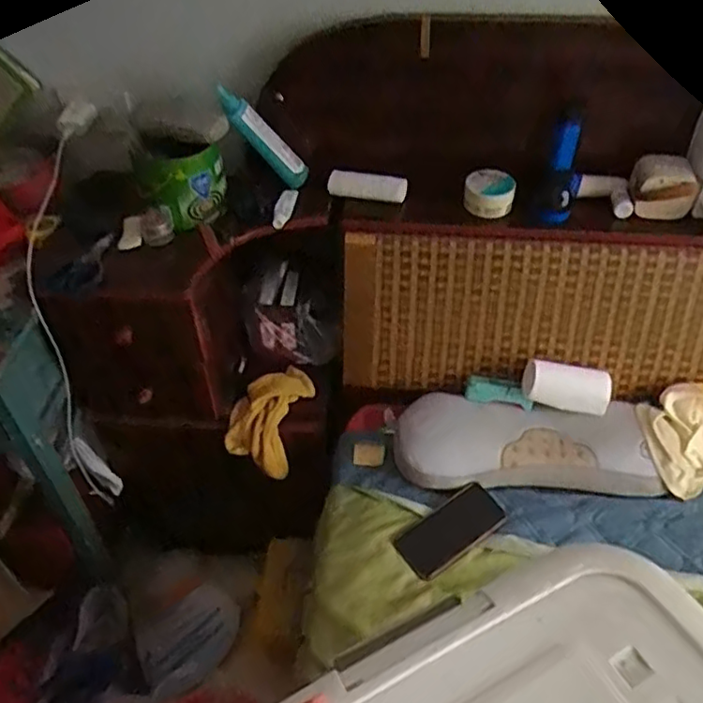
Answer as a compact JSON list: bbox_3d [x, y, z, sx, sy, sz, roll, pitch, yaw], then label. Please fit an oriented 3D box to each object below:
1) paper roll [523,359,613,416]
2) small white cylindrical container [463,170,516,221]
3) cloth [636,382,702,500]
[{"bbox_3d":[0.359,0.057,1.077,0.144,0.065,0.068,7,45,9],"label":"paper roll"},{"bbox_3d":[0.221,-0.254,1.036,0.080,0.046,0.078,4,45,7],"label":"small white cylindrical container"},{"bbox_3d":[0.553,0.139,1.045,0.189,0.062,0.160,-22,49,-20],"label":"cloth"}]

